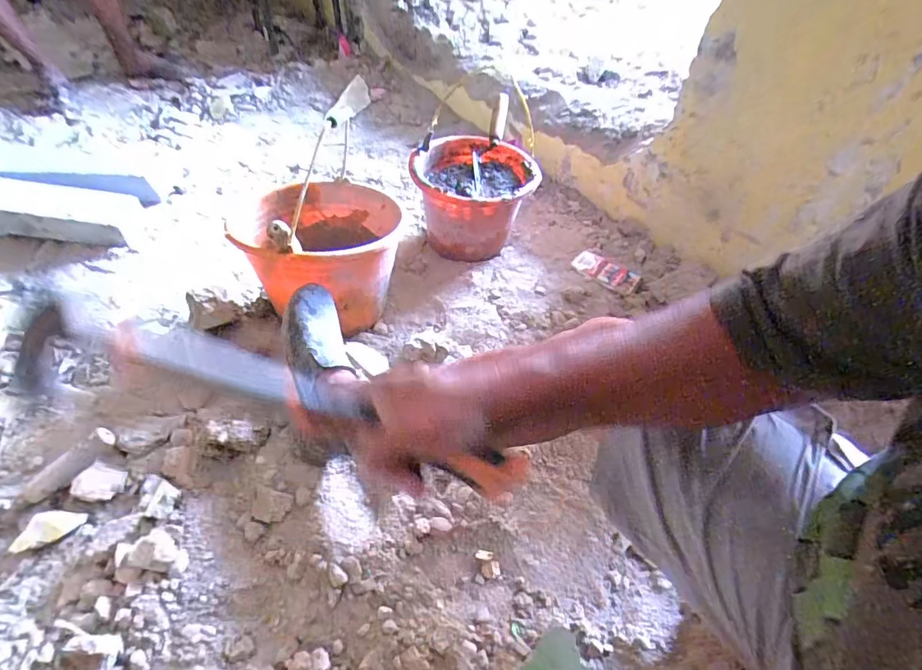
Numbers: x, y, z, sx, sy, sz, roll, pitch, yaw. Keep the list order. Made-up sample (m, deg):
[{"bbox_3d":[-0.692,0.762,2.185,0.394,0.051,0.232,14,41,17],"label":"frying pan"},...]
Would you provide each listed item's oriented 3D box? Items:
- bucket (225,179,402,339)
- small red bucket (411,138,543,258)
[{"bbox_3d":[-0.260,-0.170,0.912,0.254,0.212,0.269,1,47,-2],"label":"bucket"},{"bbox_3d":[0.026,-0.308,1.121,0.258,0.197,0.302,-4,47,-7],"label":"small red bucket"}]

